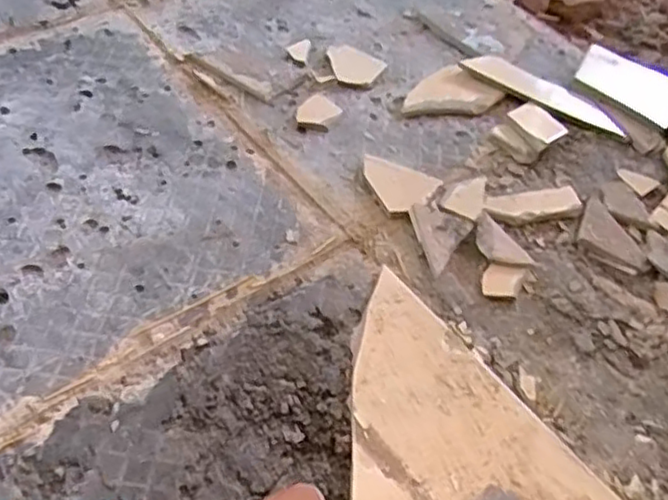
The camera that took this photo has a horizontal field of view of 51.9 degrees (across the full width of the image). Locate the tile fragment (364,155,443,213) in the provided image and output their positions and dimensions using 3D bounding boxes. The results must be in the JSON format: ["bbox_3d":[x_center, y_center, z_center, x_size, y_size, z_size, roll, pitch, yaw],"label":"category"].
[{"bbox_3d":[0.066,-0.076,0.757,0.086,0.011,0.069,34,55,21],"label":"tile fragment"}]

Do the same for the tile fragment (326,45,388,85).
[{"bbox_3d":[0.031,-0.242,0.884,0.071,0.006,0.086,-6,51,-11],"label":"tile fragment"}]

